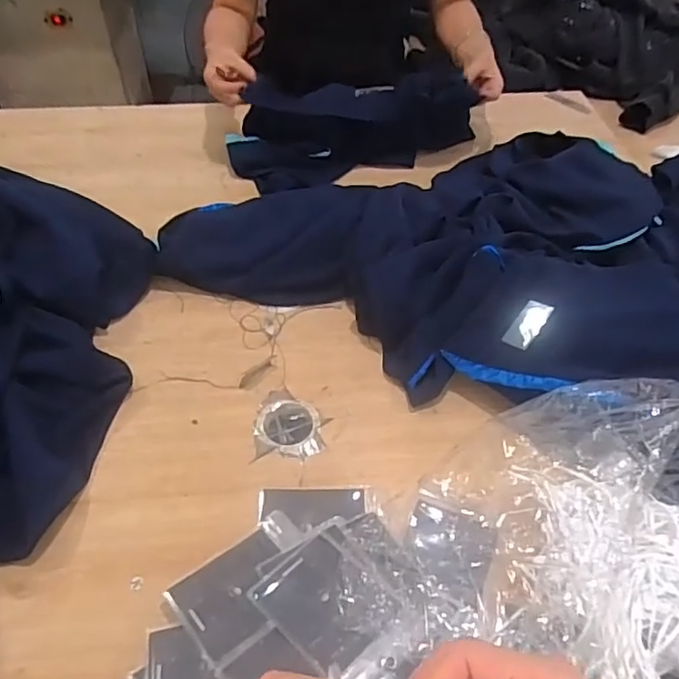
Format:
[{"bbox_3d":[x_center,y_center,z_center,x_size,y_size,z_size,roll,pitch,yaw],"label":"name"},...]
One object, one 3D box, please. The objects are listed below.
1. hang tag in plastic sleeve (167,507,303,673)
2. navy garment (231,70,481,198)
[{"bbox_3d":[-0.077,0.212,0.521,0.084,0.008,0.132,31,47,33],"label":"hang tag in plastic sleeve"},{"bbox_3d":[0.022,-0.338,0.934,0.378,0.120,0.120,-12,52,-11],"label":"navy garment"}]

